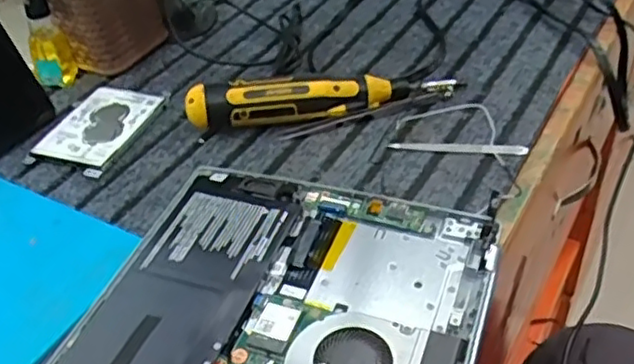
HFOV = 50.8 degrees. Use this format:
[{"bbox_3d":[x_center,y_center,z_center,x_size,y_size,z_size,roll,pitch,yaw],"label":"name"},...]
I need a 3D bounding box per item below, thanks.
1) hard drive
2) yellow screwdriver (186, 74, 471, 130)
[{"bbox_3d":[-0.176,-0.046,0.544,0.067,0.006,0.104,13,45,19],"label":"hard drive"},{"bbox_3d":[0.004,-0.067,0.522,0.210,0.034,0.028,-9,42,-3],"label":"yellow screwdriver"}]

